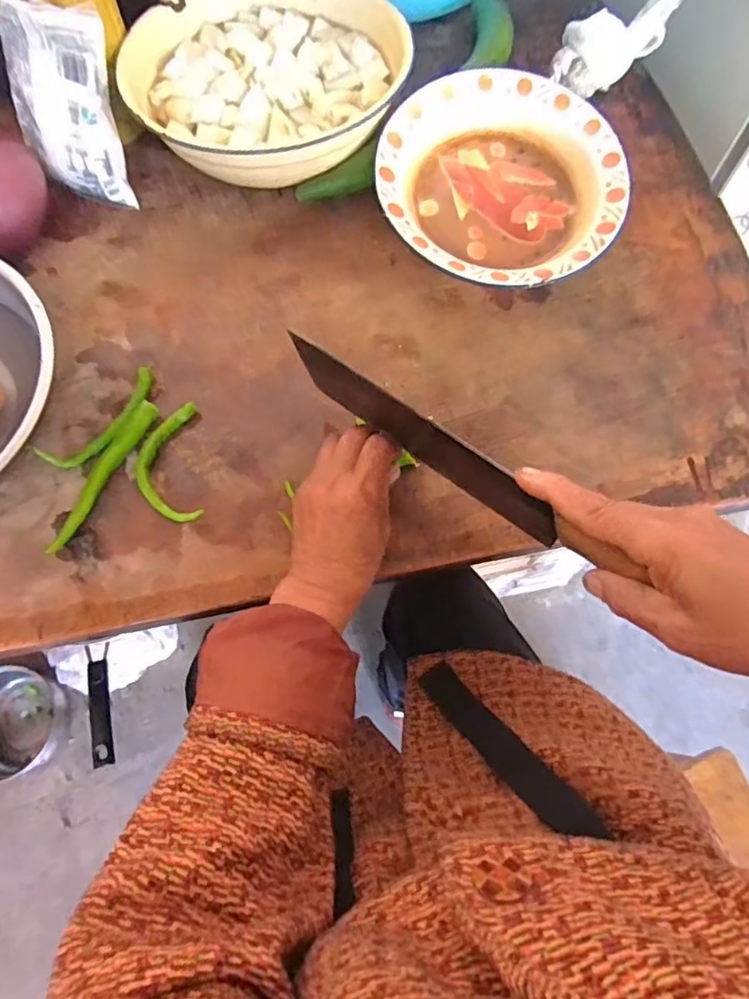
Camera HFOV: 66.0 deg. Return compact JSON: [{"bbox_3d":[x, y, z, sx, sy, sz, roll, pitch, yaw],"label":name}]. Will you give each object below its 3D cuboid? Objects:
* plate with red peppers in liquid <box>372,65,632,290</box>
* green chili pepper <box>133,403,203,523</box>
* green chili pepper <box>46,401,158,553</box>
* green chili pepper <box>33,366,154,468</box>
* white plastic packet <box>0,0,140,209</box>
[{"bbox_3d":[0.108,-0.271,0.505,0.202,0.048,0.203,0,67,0],"label":"plate with red peppers in liquid"},{"bbox_3d":[-0.161,-0.027,0.450,0.048,0.015,0.099,-9,68,-3],"label":"green chili pepper"},{"bbox_3d":[-0.212,-0.020,0.447,0.016,0.013,0.132,27,70,11],"label":"green chili pepper"},{"bbox_3d":[-0.215,-0.062,0.461,0.107,0.016,0.037,-42,73,-15],"label":"green chili pepper"},{"bbox_3d":[-0.259,-0.329,0.482,0.096,0.138,0.024,19,44,8],"label":"white plastic packet"}]

